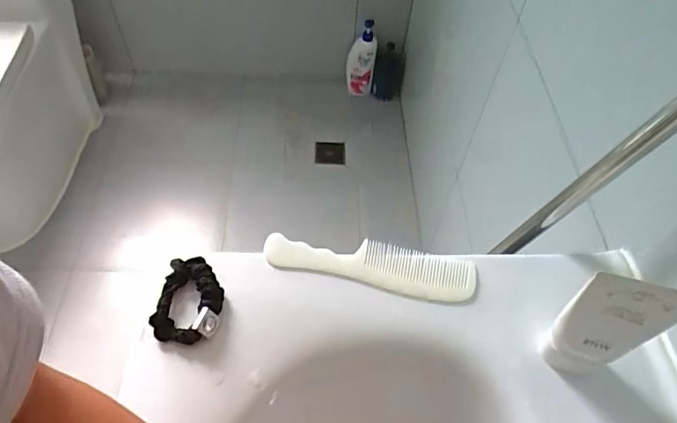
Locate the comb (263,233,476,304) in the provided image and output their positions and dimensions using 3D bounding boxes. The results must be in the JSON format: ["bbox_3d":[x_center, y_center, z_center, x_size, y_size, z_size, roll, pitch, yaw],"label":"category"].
[{"bbox_3d":[0.031,0.053,0.503,0.212,0.010,0.052,9,55,3],"label":"comb"}]

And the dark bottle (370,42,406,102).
[{"bbox_3d":[0.172,-0.465,1.675,0.108,0.195,0.055,5,55,0],"label":"dark bottle"}]

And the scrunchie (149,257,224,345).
[{"bbox_3d":[-0.138,0.083,0.461,0.057,0.021,0.079,9,55,3],"label":"scrunchie"}]

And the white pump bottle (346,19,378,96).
[{"bbox_3d":[0.076,-0.515,1.672,0.094,0.268,0.076,5,55,0],"label":"white pump bottle"}]

